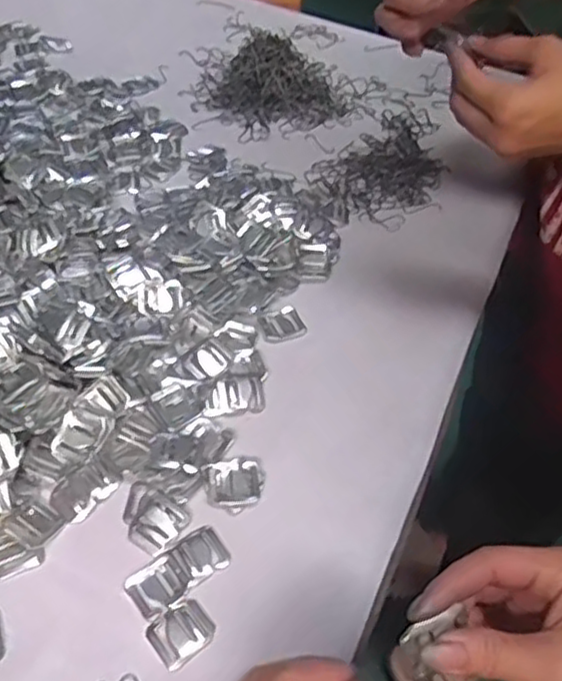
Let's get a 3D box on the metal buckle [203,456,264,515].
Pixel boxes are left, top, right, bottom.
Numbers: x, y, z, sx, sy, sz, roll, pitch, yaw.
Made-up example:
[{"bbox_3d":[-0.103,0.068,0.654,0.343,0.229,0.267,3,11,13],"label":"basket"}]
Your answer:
[{"bbox_3d":[-0.031,0.099,0.484,0.039,0.009,0.037,-9,52,-14],"label":"metal buckle"}]

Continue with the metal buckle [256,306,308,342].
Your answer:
[{"bbox_3d":[0.000,-0.013,0.579,0.037,0.004,0.032,-18,55,-20],"label":"metal buckle"}]

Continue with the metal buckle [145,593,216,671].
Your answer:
[{"bbox_3d":[-0.060,0.175,0.426,0.036,0.004,0.032,-32,60,-28],"label":"metal buckle"}]

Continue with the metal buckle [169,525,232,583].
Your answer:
[{"bbox_3d":[-0.052,0.138,0.455,0.032,0.004,0.030,-26,58,-25],"label":"metal buckle"}]

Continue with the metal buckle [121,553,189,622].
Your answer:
[{"bbox_3d":[-0.076,0.153,0.442,0.034,0.004,0.031,-31,60,-28],"label":"metal buckle"}]

